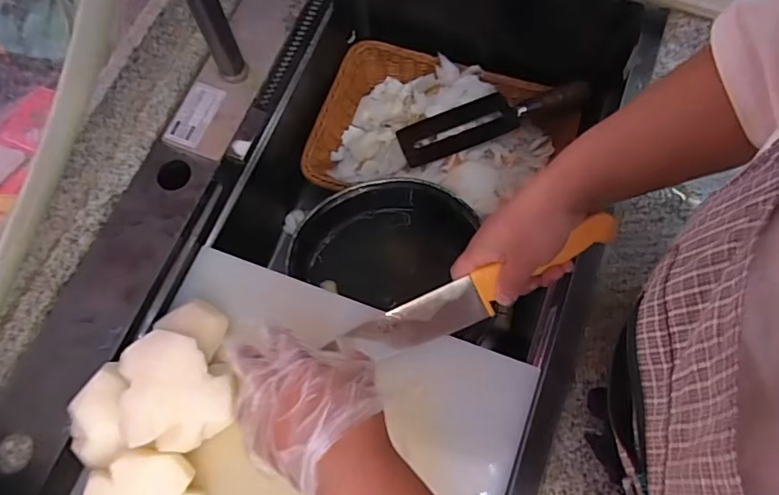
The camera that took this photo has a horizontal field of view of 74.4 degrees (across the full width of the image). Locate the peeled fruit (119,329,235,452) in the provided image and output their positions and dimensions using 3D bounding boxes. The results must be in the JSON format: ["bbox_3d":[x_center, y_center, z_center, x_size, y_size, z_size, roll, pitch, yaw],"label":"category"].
[{"bbox_3d":[-0.180,0.124,0.450,0.081,0.068,0.094,-14,72,-3],"label":"peeled fruit"}]

